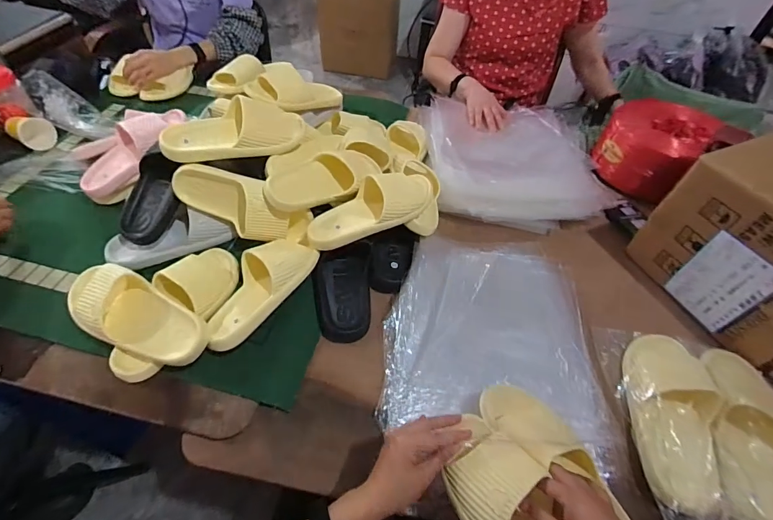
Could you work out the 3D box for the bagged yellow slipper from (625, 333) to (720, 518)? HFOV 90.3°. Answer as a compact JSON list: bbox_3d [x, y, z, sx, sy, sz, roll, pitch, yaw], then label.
[{"bbox_3d":[0.424,0.221,0.566,0.107,0.058,0.268,18,53,9],"label":"bagged yellow slipper"}]

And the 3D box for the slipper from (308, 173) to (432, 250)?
[{"bbox_3d":[-0.030,-0.098,0.704,0.245,0.065,0.098,-27,57,-5],"label":"slipper"}]

